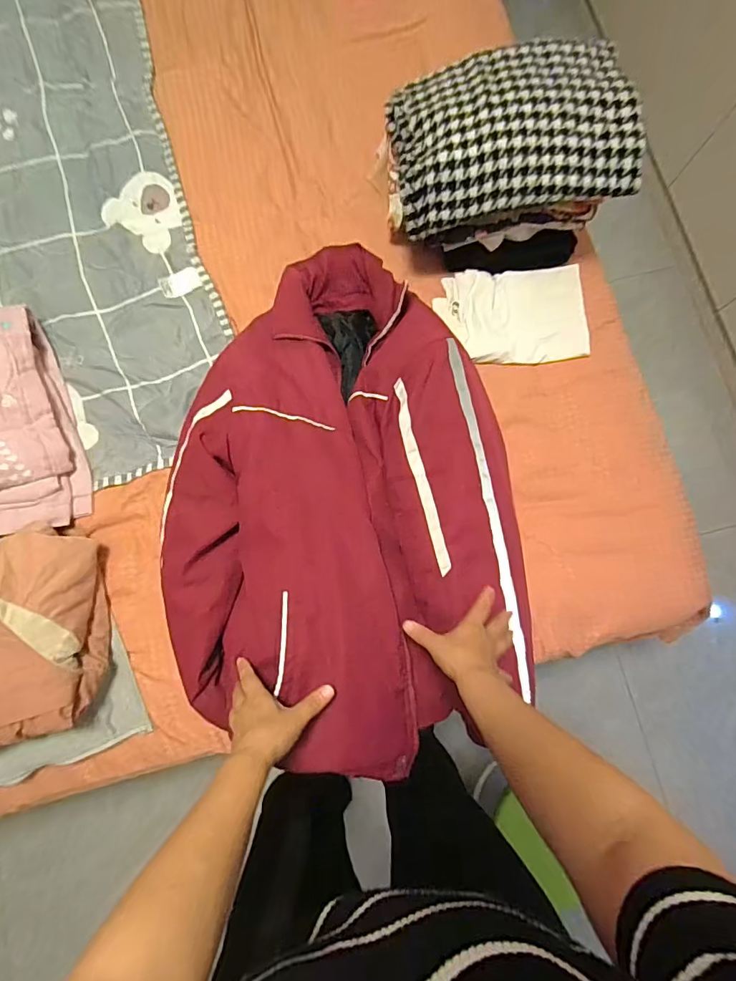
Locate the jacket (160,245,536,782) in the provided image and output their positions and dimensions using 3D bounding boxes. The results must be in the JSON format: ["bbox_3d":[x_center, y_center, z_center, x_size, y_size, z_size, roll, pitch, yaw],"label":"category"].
[{"bbox_3d":[-0.029,-0.021,0.683,0.489,0.112,0.751,-3,79,-2],"label":"jacket"}]

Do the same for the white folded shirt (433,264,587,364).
[{"bbox_3d":[0.264,-0.318,0.834,0.261,0.033,0.180,-6,79,-2],"label":"white folded shirt"}]

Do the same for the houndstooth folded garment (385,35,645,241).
[{"bbox_3d":[0.225,-0.558,0.722,0.366,0.091,0.261,-10,79,-3],"label":"houndstooth folded garment"}]

